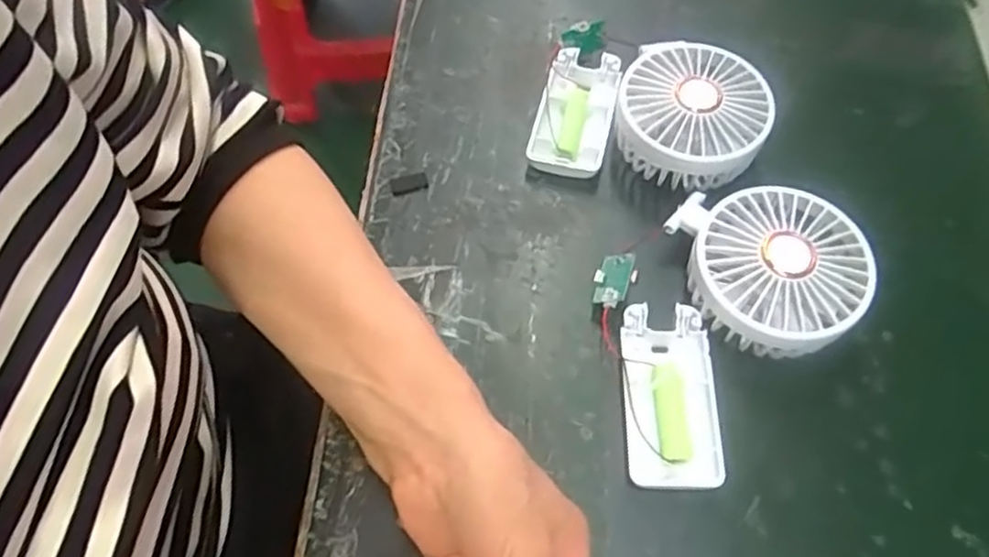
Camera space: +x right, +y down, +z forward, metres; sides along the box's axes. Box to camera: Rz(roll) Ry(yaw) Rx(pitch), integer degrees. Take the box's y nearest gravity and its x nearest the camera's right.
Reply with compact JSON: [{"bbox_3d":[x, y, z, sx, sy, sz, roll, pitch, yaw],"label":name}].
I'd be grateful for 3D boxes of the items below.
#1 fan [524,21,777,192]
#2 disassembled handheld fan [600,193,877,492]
[{"bbox_3d":[0.092,-0.106,0.422,0.127,0.045,0.102,13,63,7],"label":"fan"},{"bbox_3d":[0.110,0.019,0.363,0.115,0.044,0.168,40,69,19],"label":"disassembled handheld fan"}]

